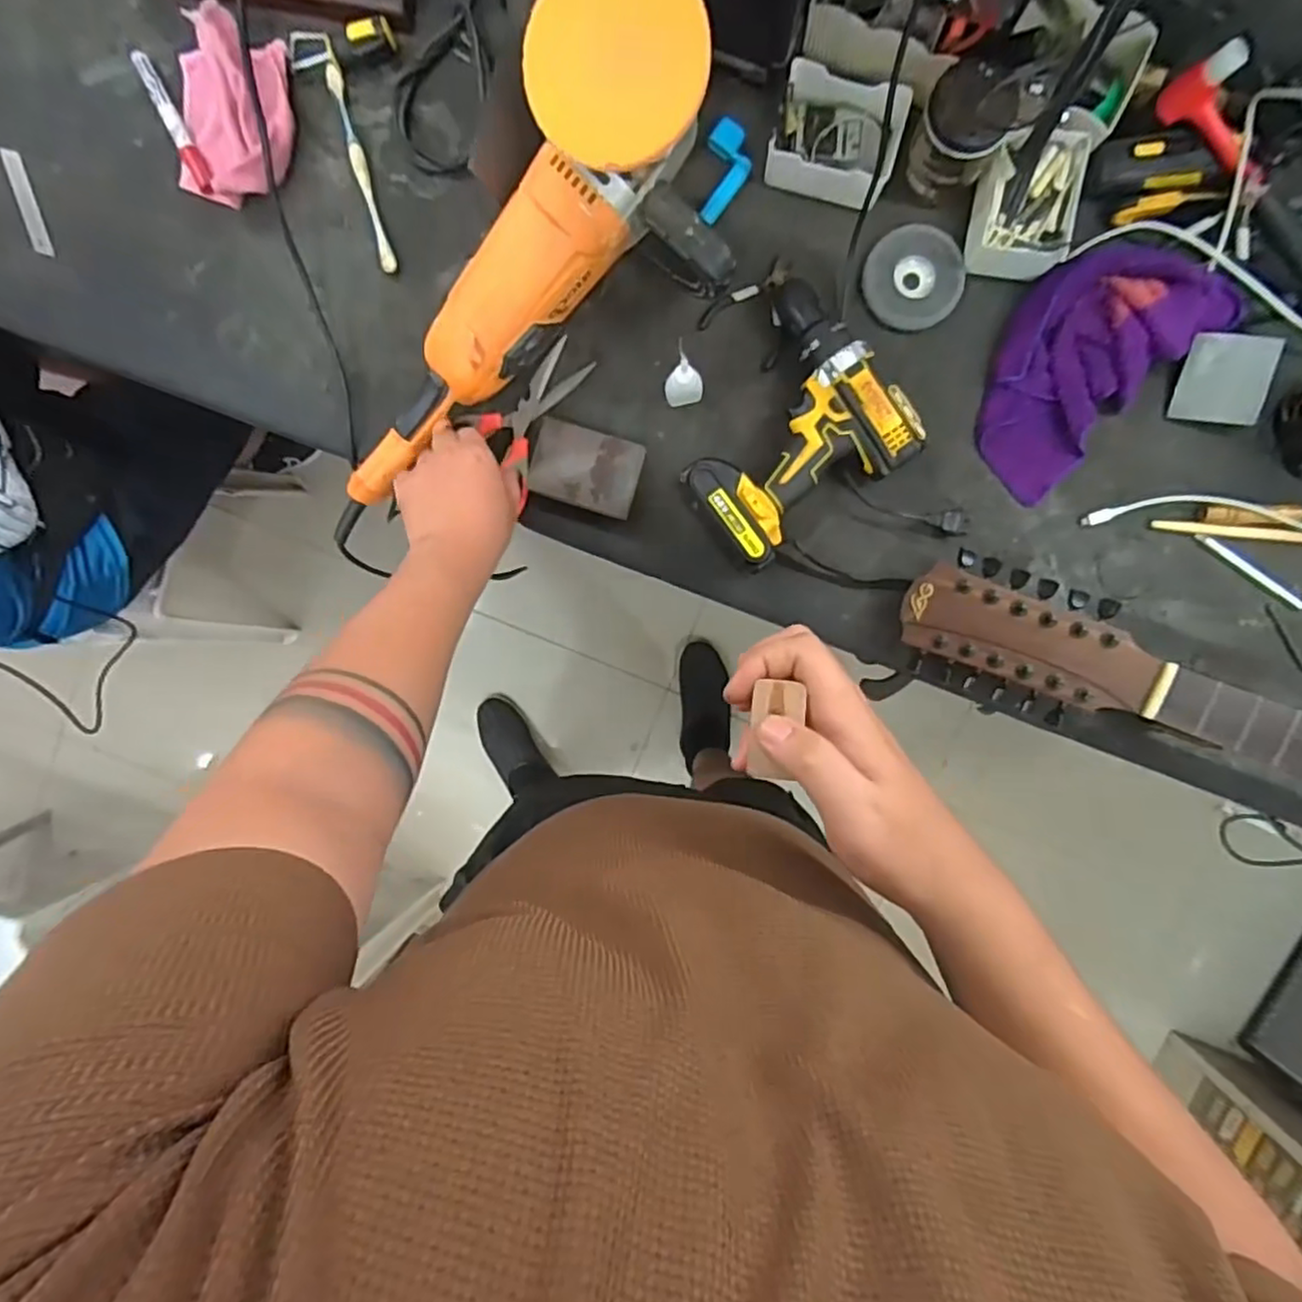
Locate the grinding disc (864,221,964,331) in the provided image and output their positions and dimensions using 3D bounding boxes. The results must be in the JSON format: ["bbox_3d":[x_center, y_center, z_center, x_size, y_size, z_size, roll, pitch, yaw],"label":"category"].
[{"bbox_3d":[0.243,-0.345,0.627,0.089,0.011,0.087,0,96,2],"label":"grinding disc"}]

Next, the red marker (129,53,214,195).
[{"bbox_3d":[-0.450,-0.498,0.639,0.018,0.011,0.145,-28,94,5],"label":"red marker"}]

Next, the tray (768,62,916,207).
[{"bbox_3d":[0.165,-0.456,0.602,0.113,0.042,0.103,18,97,0],"label":"tray"}]

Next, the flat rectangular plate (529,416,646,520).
[{"bbox_3d":[-0.063,-0.176,0.656,0.102,0.032,0.071,18,97,0],"label":"flat rectangular plate"}]

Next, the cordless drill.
[{"bbox_3d":[0.117,-0.204,0.617,0.205,0.070,0.197,-37,93,5],"label":"cordless drill"}]

